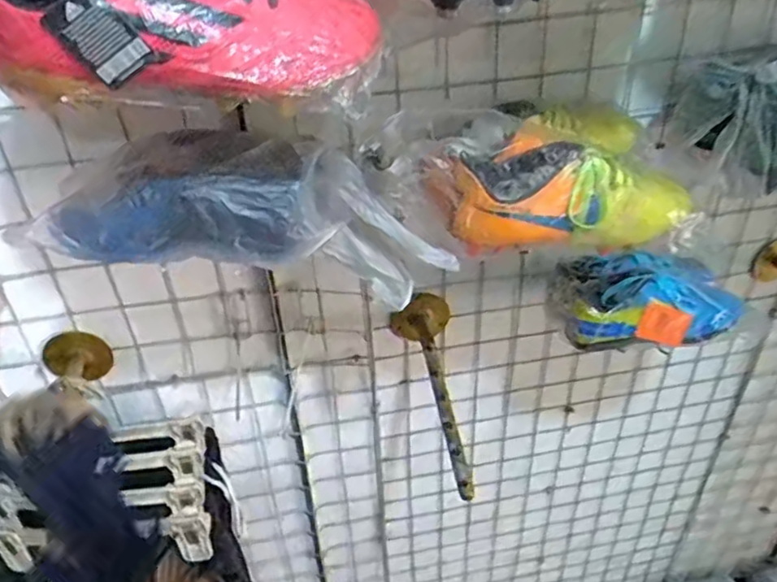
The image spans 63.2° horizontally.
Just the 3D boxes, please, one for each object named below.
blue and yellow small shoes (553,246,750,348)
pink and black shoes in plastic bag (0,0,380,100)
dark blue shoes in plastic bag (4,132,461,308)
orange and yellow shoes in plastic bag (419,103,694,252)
[{"bbox_3d":[0.284,0.004,0.700,0.192,0.079,0.089,2,37,6],"label":"blue and yellow small shoes"},{"bbox_3d":[-0.131,-0.200,0.413,0.230,0.102,0.143,0,37,4],"label":"pink and black shoes in plastic bag"},{"bbox_3d":[-0.112,-0.073,0.525,0.311,0.112,0.091,5,35,-14],"label":"dark blue shoes in plastic bag"},{"bbox_3d":[0.141,-0.111,0.562,0.220,0.087,0.139,-3,37,0],"label":"orange and yellow shoes in plastic bag"}]

